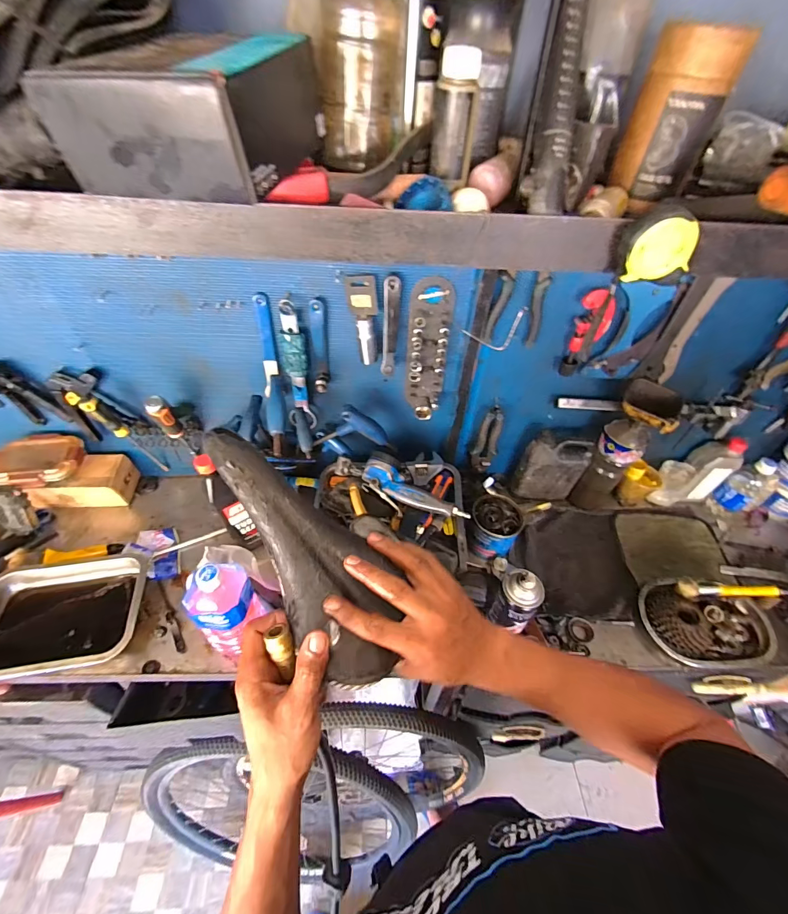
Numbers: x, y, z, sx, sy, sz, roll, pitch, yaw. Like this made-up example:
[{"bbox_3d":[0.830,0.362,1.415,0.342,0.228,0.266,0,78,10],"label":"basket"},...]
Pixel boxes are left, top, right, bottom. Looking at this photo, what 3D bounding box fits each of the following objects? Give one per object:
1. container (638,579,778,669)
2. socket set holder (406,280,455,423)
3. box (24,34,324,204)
[{"bbox_3d":[0.567,0.302,0.715,0.235,0.053,0.147,13,46,8],"label":"container"},{"bbox_3d":[0.057,-0.177,0.698,0.069,0.242,0.040,6,46,2],"label":"socket set holder"},{"bbox_3d":[-0.168,-0.291,0.344,0.157,0.088,0.162,11,46,6],"label":"box"}]

